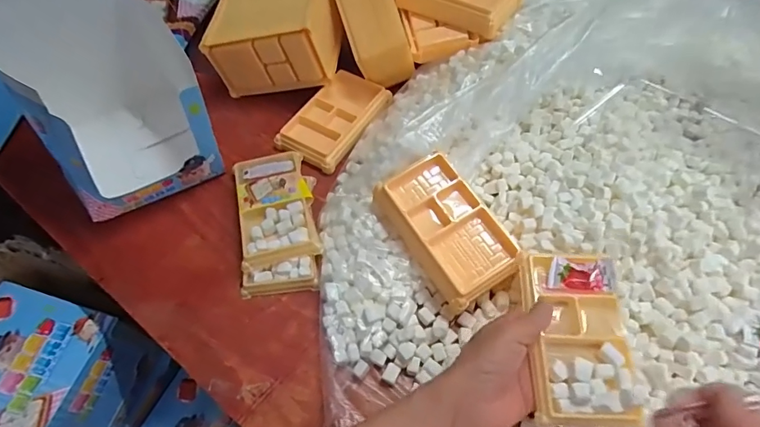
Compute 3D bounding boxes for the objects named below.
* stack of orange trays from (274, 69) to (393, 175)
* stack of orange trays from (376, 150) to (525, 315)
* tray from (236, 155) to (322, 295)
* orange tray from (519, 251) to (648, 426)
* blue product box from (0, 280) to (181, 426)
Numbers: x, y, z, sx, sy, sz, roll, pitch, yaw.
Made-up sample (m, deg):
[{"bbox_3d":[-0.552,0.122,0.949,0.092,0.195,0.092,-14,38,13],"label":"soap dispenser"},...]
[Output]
[{"bbox_3d":[-0.053,-0.115,0.544,0.079,0.026,0.140,29,63,19],"label":"stack of orange trays"},{"bbox_3d":[0.063,0.014,0.423,0.082,0.042,0.139,-30,64,-16],"label":"stack of orange trays"},{"bbox_3d":[-0.107,0.002,0.465,0.080,0.027,0.162,-10,60,-5],"label":"tray"},{"bbox_3d":[0.157,0.096,0.360,0.074,0.026,0.137,1,60,1],"label":"orange tray"},{"bbox_3d":[-0.395,0.197,0.551,0.179,0.158,0.144,13,59,10],"label":"blue product box"}]

